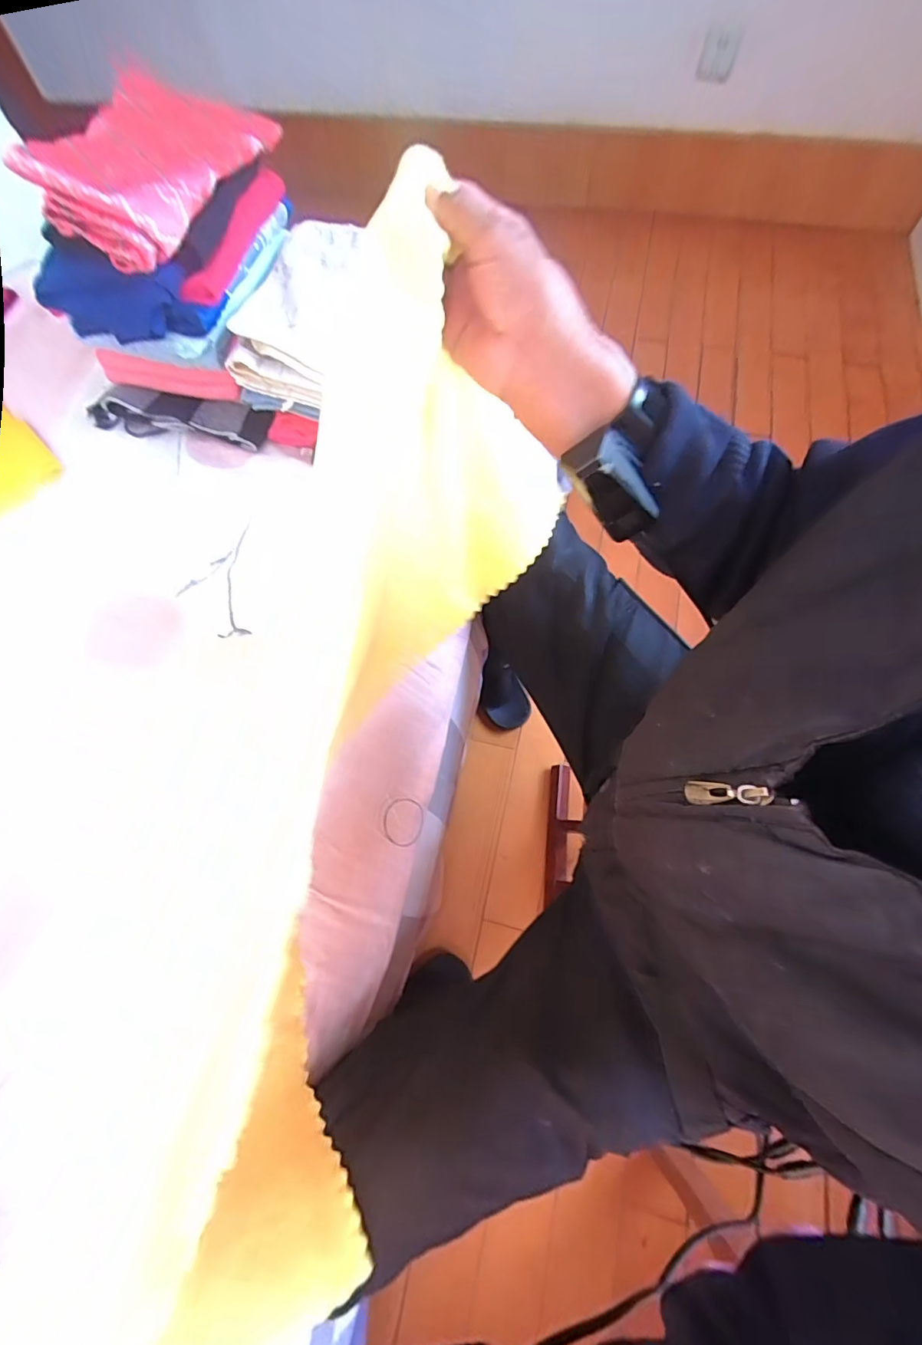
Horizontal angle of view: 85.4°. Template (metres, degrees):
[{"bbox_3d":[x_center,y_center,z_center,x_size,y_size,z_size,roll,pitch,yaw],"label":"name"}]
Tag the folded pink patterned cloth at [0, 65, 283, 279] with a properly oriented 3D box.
[{"bbox_3d":[-0.310,-0.519,0.498,0.152,0.058,0.251,16,69,8],"label":"folded pink patterned cloth"}]

